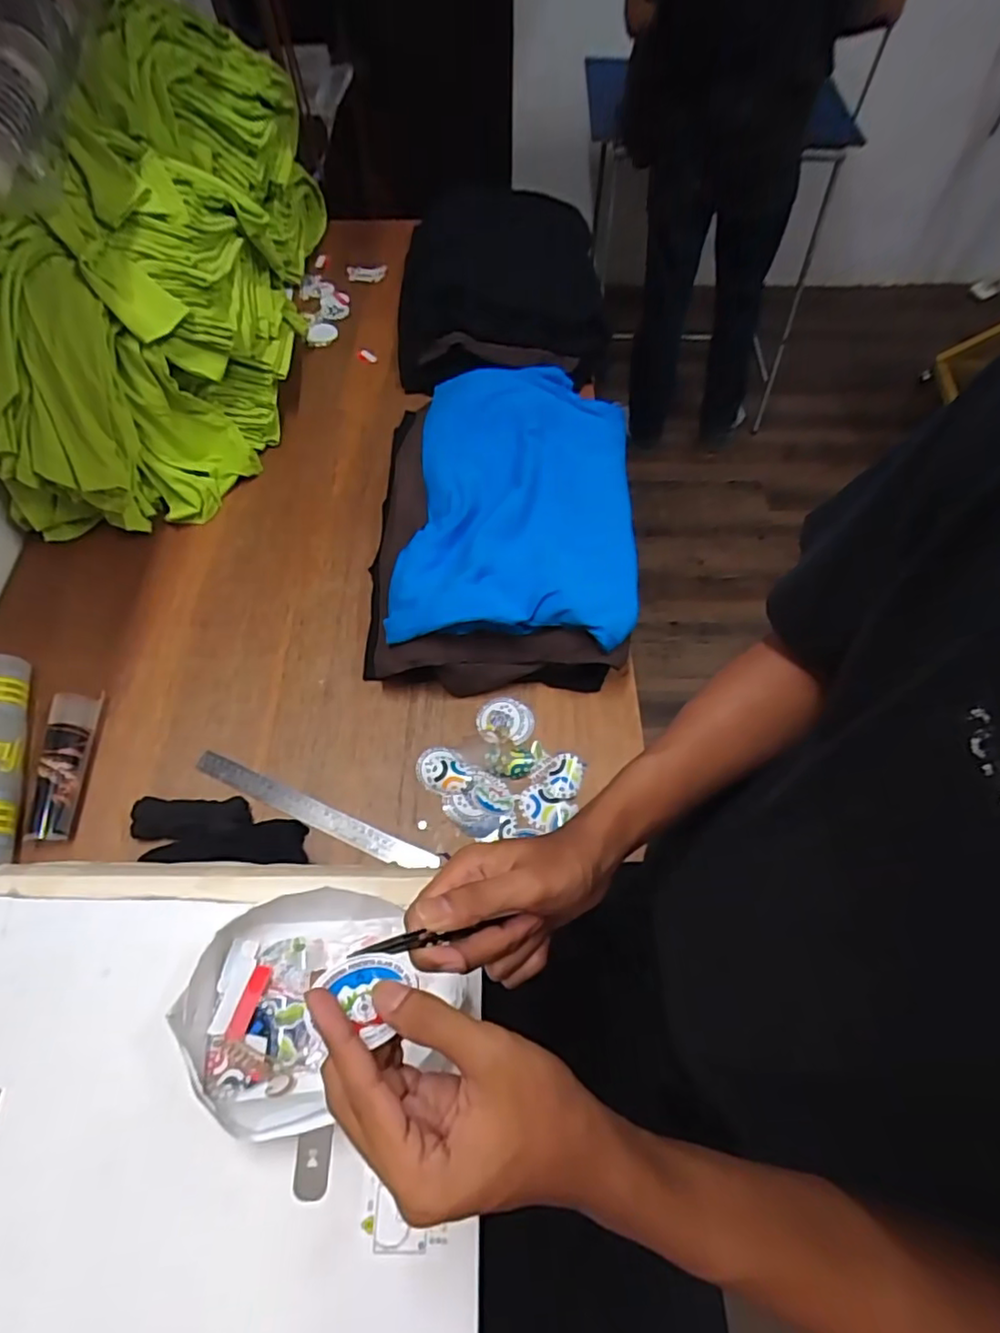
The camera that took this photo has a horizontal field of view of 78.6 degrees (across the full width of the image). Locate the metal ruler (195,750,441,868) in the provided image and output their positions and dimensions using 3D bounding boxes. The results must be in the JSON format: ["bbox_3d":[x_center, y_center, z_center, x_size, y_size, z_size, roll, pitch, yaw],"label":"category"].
[{"bbox_3d":[-0.221,0.173,0.726,0.316,0.007,0.027,22,62,9],"label":"metal ruler"}]

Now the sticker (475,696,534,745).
[{"bbox_3d":[0.007,0.070,0.791,0.070,0.009,0.067,2,58,-4],"label":"sticker"}]

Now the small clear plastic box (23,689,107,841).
[{"bbox_3d":[-0.517,0.114,0.722,0.050,0.047,0.181,-6,61,-3],"label":"small clear plastic box"}]

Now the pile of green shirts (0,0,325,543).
[{"bbox_3d":[-0.512,-0.633,0.961,0.328,0.397,0.843,5,61,3],"label":"pile of green shirts"}]

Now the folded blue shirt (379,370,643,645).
[{"bbox_3d":[0.033,-0.251,0.901,0.324,0.104,0.536,2,61,2],"label":"folded blue shirt"}]

